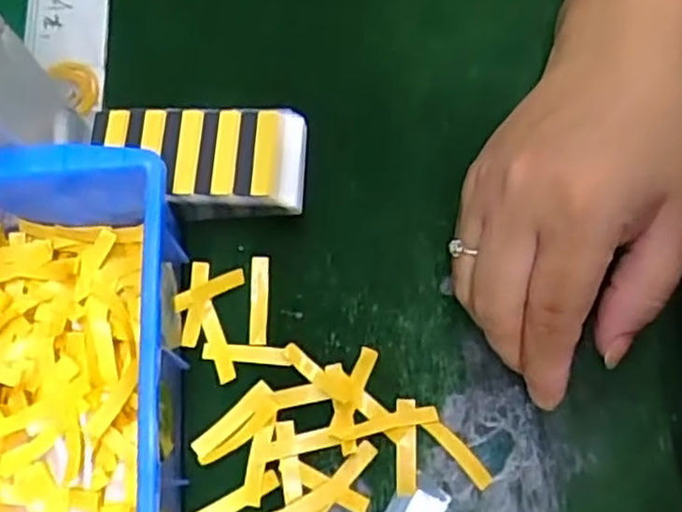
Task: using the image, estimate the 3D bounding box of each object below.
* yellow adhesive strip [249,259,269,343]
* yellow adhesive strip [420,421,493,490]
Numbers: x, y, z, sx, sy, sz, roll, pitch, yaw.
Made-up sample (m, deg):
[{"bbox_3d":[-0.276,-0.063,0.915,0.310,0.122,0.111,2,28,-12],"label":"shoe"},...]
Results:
[{"bbox_3d":[-0.036,0.019,0.316,0.008,0.004,0.038,2,79,-4],"label":"yellow adhesive strip"},{"bbox_3d":[0.047,0.078,0.290,0.007,0.004,0.033,-40,75,-11],"label":"yellow adhesive strip"}]

